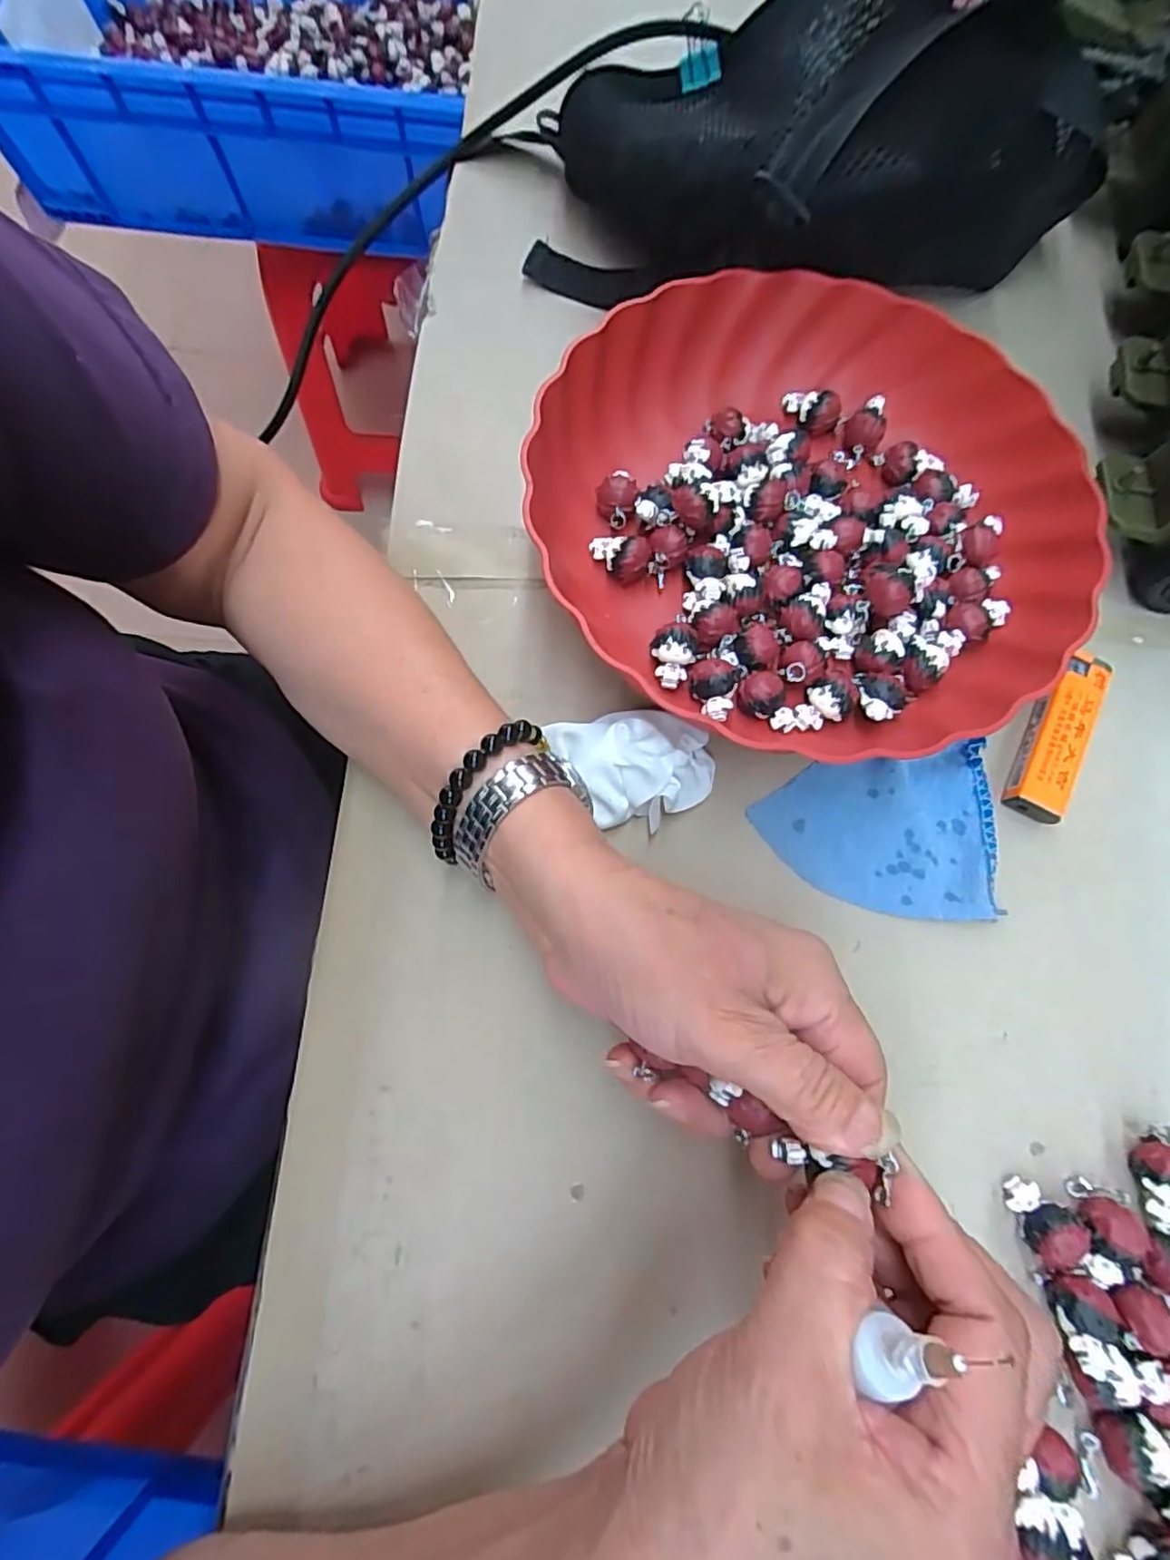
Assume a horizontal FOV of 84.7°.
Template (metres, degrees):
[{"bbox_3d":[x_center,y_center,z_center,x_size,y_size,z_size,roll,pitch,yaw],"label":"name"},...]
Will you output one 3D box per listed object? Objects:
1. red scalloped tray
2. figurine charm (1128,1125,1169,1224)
[{"bbox_3d":[0.100,-0.124,0.295,0.242,0.052,0.241,22,77,7],"label":"red scalloped tray"},{"bbox_3d":[0.223,0.152,0.249,0.016,0.016,0.033,15,77,5],"label":"figurine charm"}]

